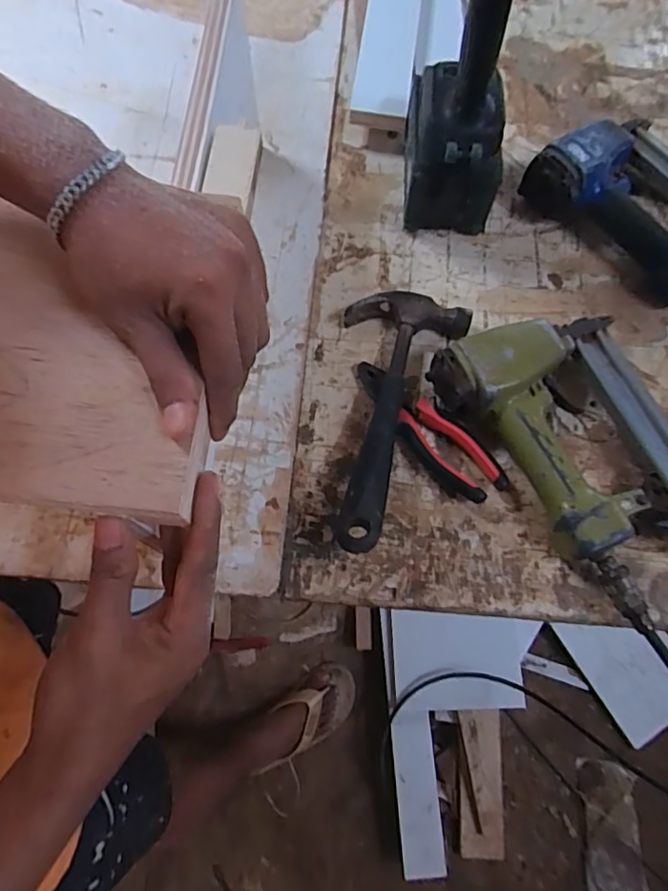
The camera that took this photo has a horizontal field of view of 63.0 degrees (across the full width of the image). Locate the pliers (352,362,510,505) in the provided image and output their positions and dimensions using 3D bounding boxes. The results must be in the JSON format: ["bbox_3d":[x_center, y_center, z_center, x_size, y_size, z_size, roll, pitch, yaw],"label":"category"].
[{"bbox_3d":[0.080,-0.018,0.474,0.046,0.024,0.162,-33,73,-12],"label":"pliers"}]

